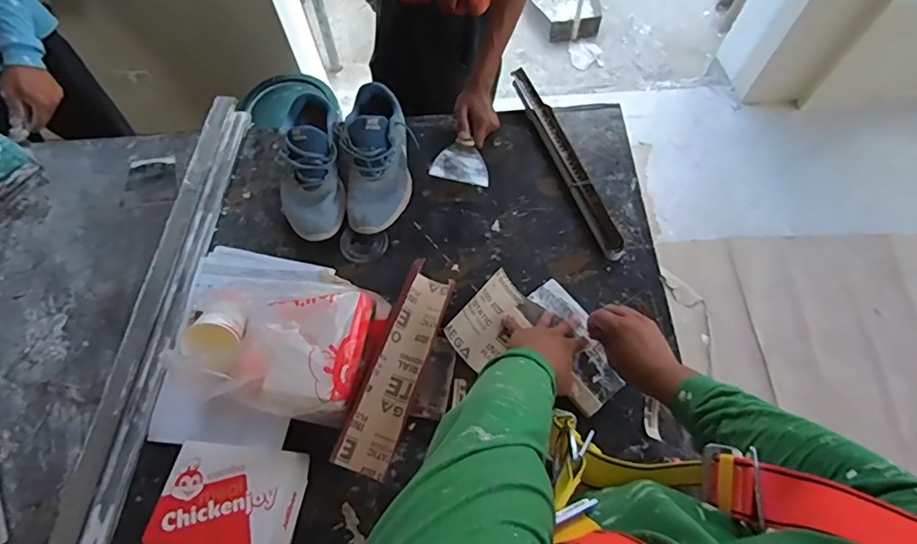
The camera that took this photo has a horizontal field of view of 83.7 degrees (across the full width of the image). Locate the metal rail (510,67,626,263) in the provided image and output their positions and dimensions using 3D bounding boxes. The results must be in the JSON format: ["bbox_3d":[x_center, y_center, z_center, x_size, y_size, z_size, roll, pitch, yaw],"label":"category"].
[{"bbox_3d":[0.189,-0.207,0.912,0.038,0.033,0.411,-21,68,-7],"label":"metal rail"}]

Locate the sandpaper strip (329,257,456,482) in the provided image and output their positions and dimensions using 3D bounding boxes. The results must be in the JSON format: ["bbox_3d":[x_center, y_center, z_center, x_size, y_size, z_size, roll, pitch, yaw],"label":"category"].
[{"bbox_3d":[-0.089,0.140,0.759,0.074,0.066,0.309,18,68,9],"label":"sandpaper strip"}]

